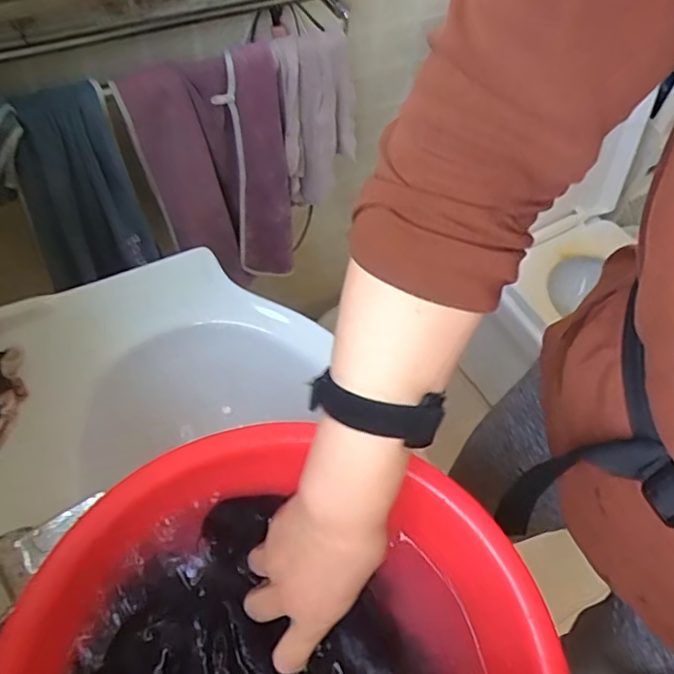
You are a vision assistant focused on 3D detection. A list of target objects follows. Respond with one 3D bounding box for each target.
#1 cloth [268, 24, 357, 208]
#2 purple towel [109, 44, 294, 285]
[{"bbox_3d":[-0.029,-0.319,0.837,0.051,0.258,0.126,39,63,19],"label":"cloth"},{"bbox_3d":[-0.171,-0.218,0.835,0.204,0.380,0.057,-24,62,-18],"label":"purple towel"}]

